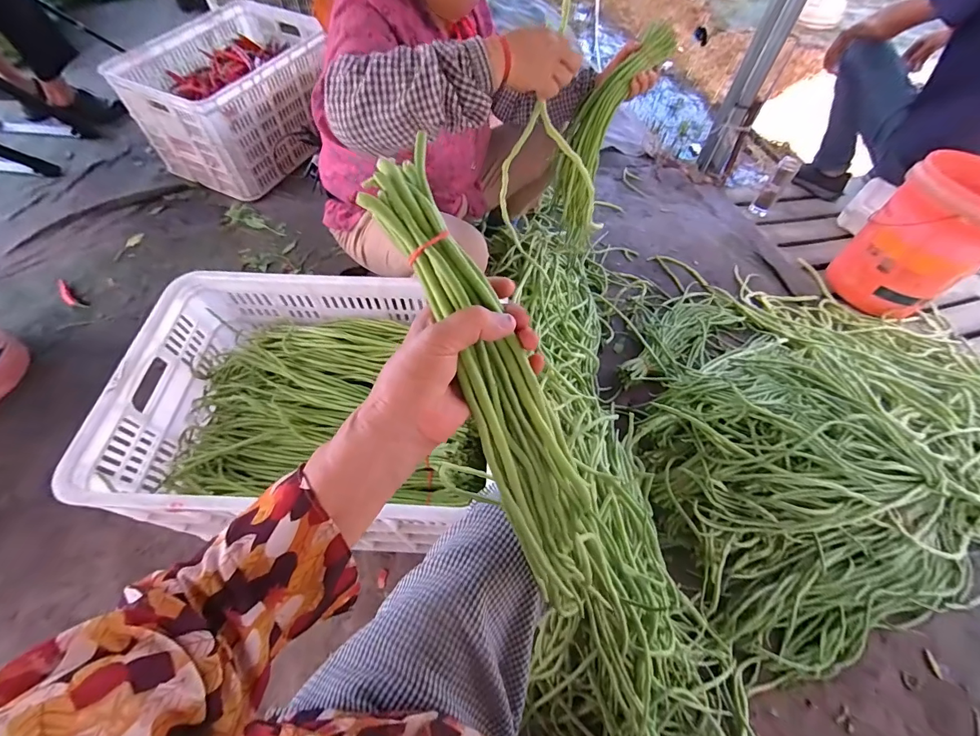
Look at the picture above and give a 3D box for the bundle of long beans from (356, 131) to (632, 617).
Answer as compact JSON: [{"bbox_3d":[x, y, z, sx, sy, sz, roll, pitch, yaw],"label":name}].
[{"bbox_3d":[0.035,0.079,0.349,0.086,0.478,0.071,-38,29,-23],"label":"bundle of long beans"}]

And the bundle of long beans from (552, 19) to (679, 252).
[{"bbox_3d":[0.242,-0.489,0.920,0.165,0.393,0.118,-38,65,-23],"label":"bundle of long beans"}]

